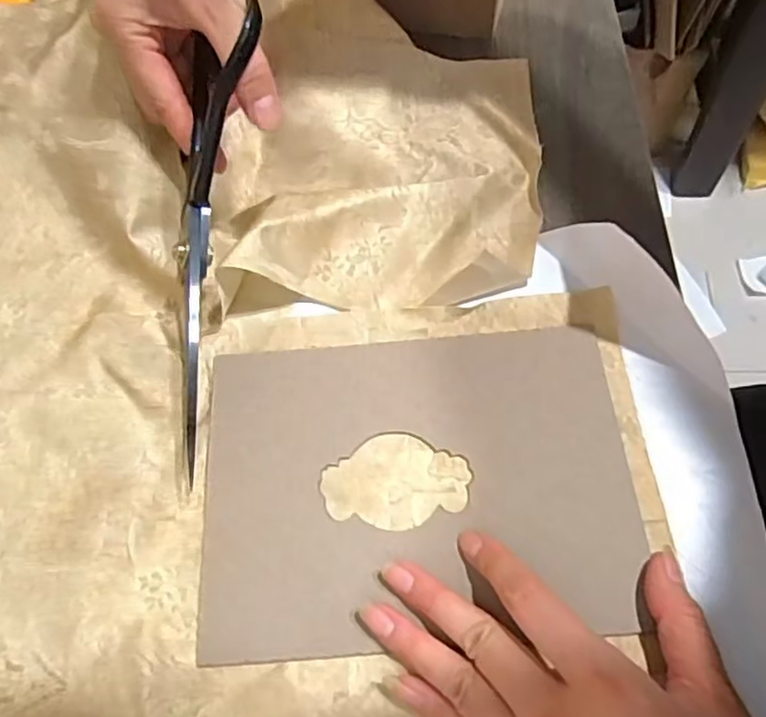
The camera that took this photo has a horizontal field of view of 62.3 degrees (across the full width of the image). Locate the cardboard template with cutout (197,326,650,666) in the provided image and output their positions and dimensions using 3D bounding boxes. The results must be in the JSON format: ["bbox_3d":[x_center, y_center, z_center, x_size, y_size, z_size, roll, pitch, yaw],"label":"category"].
[{"bbox_3d":[0.016,0.057,0.308,0.200,0.005,0.147,-5,65,0],"label":"cardboard template with cutout"}]

